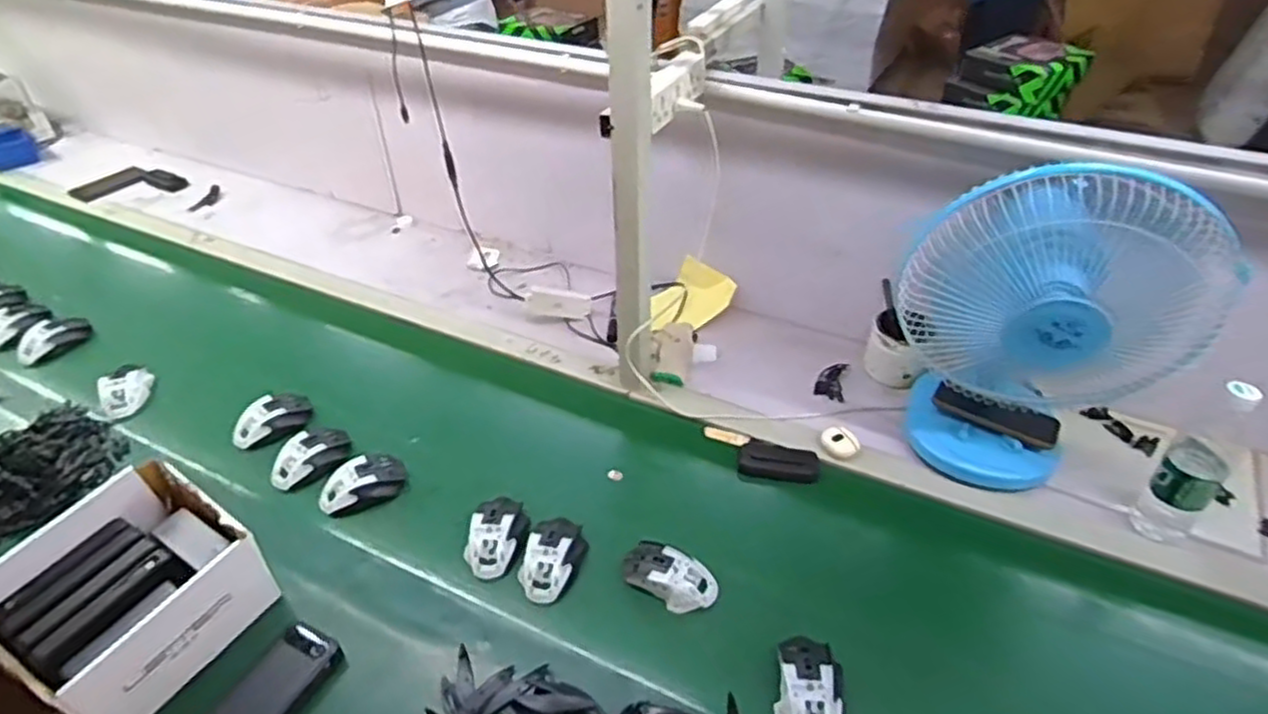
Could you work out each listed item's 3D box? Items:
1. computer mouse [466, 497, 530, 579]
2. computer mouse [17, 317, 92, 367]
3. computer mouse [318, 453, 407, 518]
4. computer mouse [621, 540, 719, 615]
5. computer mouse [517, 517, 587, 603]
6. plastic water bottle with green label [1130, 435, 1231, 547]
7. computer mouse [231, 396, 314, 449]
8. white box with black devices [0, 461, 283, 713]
[{"bbox_3d":[-0.173,0.227,0.951,0.072,0.038,0.118,2,40,4],"label":"computer mouse"},{"bbox_3d":[-1.008,-0.034,1.280,0.065,0.040,0.121,12,42,15],"label":"computer mouse"},{"bbox_3d":[-0.374,0.173,1.019,0.113,0.034,0.062,-18,43,-20],"label":"computer mouse"},{"bbox_3d":[0.041,0.265,0.906,0.119,0.039,0.060,22,45,25],"label":"computer mouse"},{"bbox_3d":[-0.101,0.247,0.921,0.077,0.041,0.113,6,40,9],"label":"computer mouse"},{"bbox_3d":[0.698,0.170,0.944,0.070,0.139,0.071,-28,47,-28],"label":"plastic water bottle with green label"},{"bbox_3d":[-0.545,0.098,1.117,0.110,0.041,0.073,-19,43,-21],"label":"computer mouse"},{"bbox_3d":[-0.579,0.274,0.852,0.238,0.118,0.236,21,45,24],"label":"white box with black devices"}]

